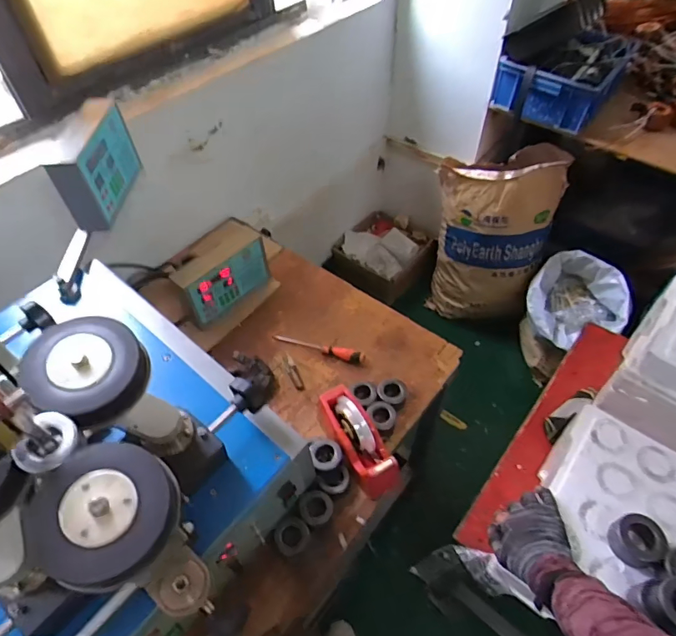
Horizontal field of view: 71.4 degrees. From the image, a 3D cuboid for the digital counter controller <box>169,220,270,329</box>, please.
[{"bbox_3d":[-0.274,-0.099,1.128,0.086,0.153,0.225,32,58,22],"label":"digital counter controller"}]

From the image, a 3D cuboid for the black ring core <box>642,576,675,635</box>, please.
[{"bbox_3d":[0.417,0.352,0.573,0.055,0.049,0.060,0,52,0],"label":"black ring core"}]

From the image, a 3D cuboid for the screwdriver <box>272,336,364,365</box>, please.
[{"bbox_3d":[-0.044,0.066,1.079,0.218,0.028,0.031,14,53,11],"label":"screwdriver"}]

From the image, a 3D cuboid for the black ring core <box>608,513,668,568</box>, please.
[{"bbox_3d":[0.412,0.305,0.648,0.059,0.036,0.059,0,52,0],"label":"black ring core"}]

